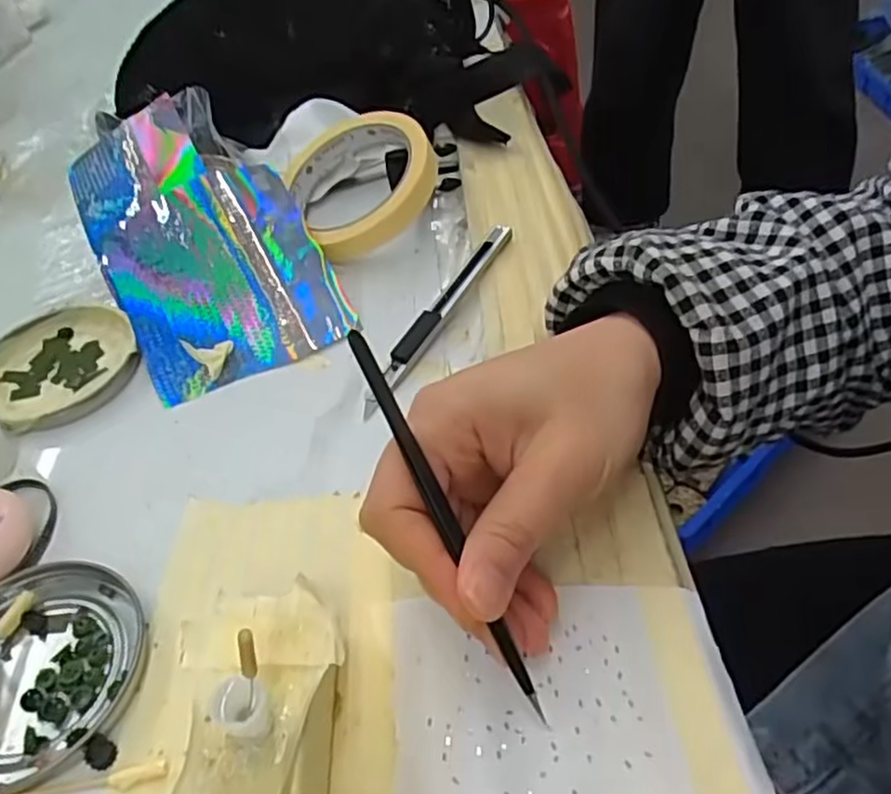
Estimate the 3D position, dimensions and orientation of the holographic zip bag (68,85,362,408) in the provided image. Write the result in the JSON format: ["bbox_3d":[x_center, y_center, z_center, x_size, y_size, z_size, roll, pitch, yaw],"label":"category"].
[{"bbox_3d":[-0.132,-0.089,0.380,0.102,0.029,0.183,-28,68,-12],"label":"holographic zip bag"}]

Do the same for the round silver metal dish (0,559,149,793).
[{"bbox_3d":[-0.146,0.095,0.250,0.077,0.011,0.073,-5,45,5],"label":"round silver metal dish"}]

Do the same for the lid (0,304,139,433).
[{"bbox_3d":[-0.193,-0.017,0.360,0.076,0.010,0.075,-5,45,5],"label":"lid"}]

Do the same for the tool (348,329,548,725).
[{"bbox_3d":[0.001,0.039,0.222,0.006,0.008,0.130,-27,92,-20],"label":"tool"}]

